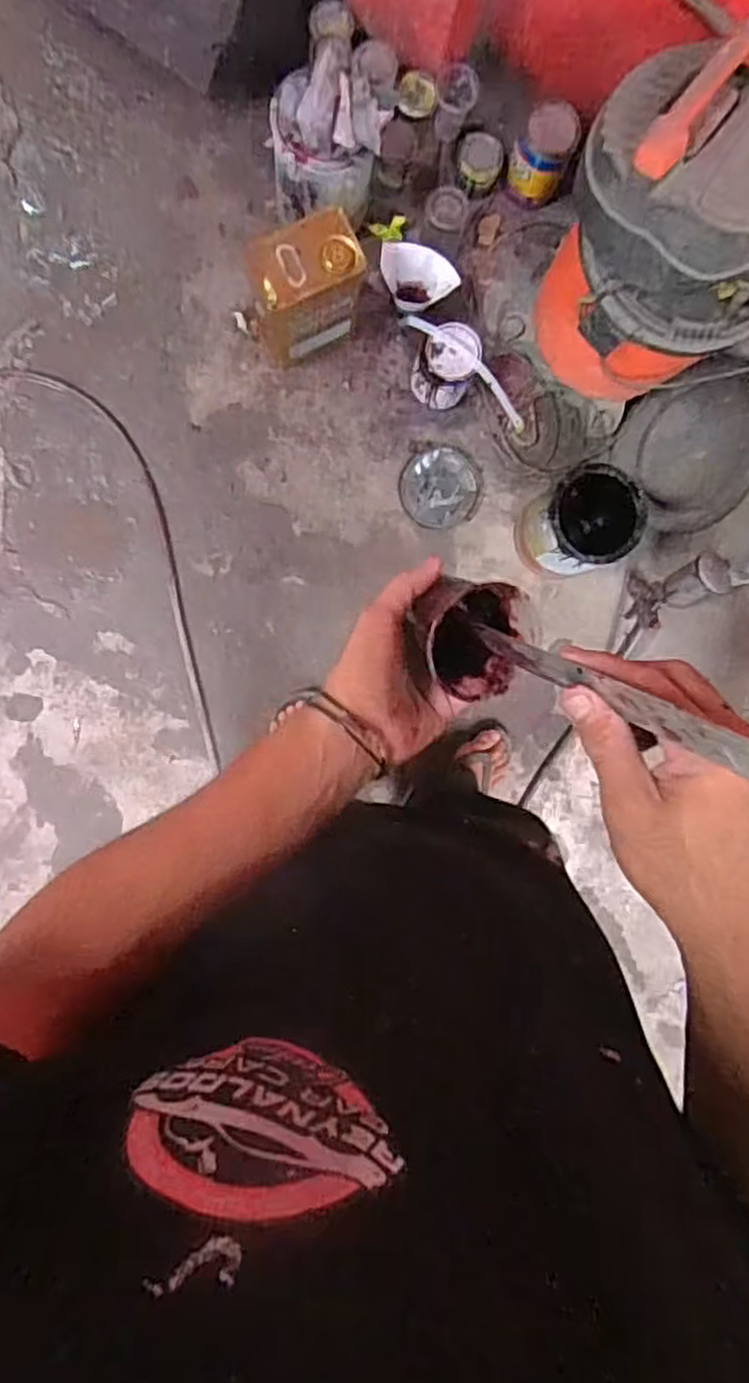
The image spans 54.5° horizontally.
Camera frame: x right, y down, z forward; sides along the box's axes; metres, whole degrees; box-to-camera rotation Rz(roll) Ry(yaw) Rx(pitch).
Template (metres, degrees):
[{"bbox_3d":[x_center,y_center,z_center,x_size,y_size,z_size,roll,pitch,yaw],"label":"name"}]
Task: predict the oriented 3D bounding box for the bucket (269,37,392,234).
[{"bbox_3d":[-0.071,-0.842,1.147,0.158,0.240,0.150,0,91,-5],"label":"bucket"}]

